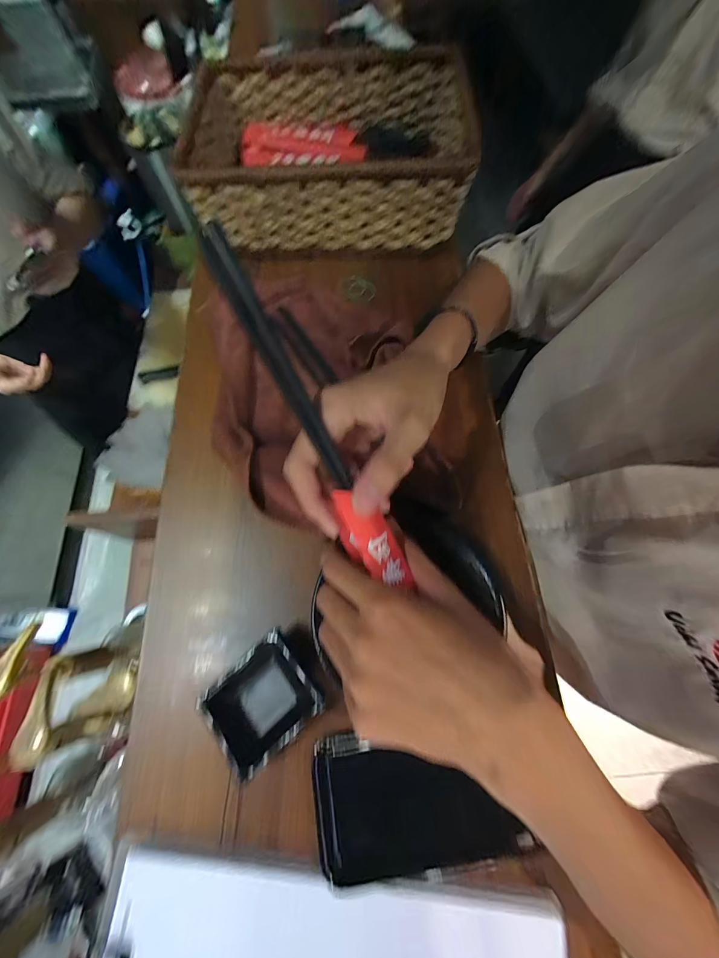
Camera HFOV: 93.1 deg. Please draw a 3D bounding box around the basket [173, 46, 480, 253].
[{"bbox_3d":[-0.038,-0.419,0.438,0.321,0.097,0.253,0,69,2],"label":"basket"}]

